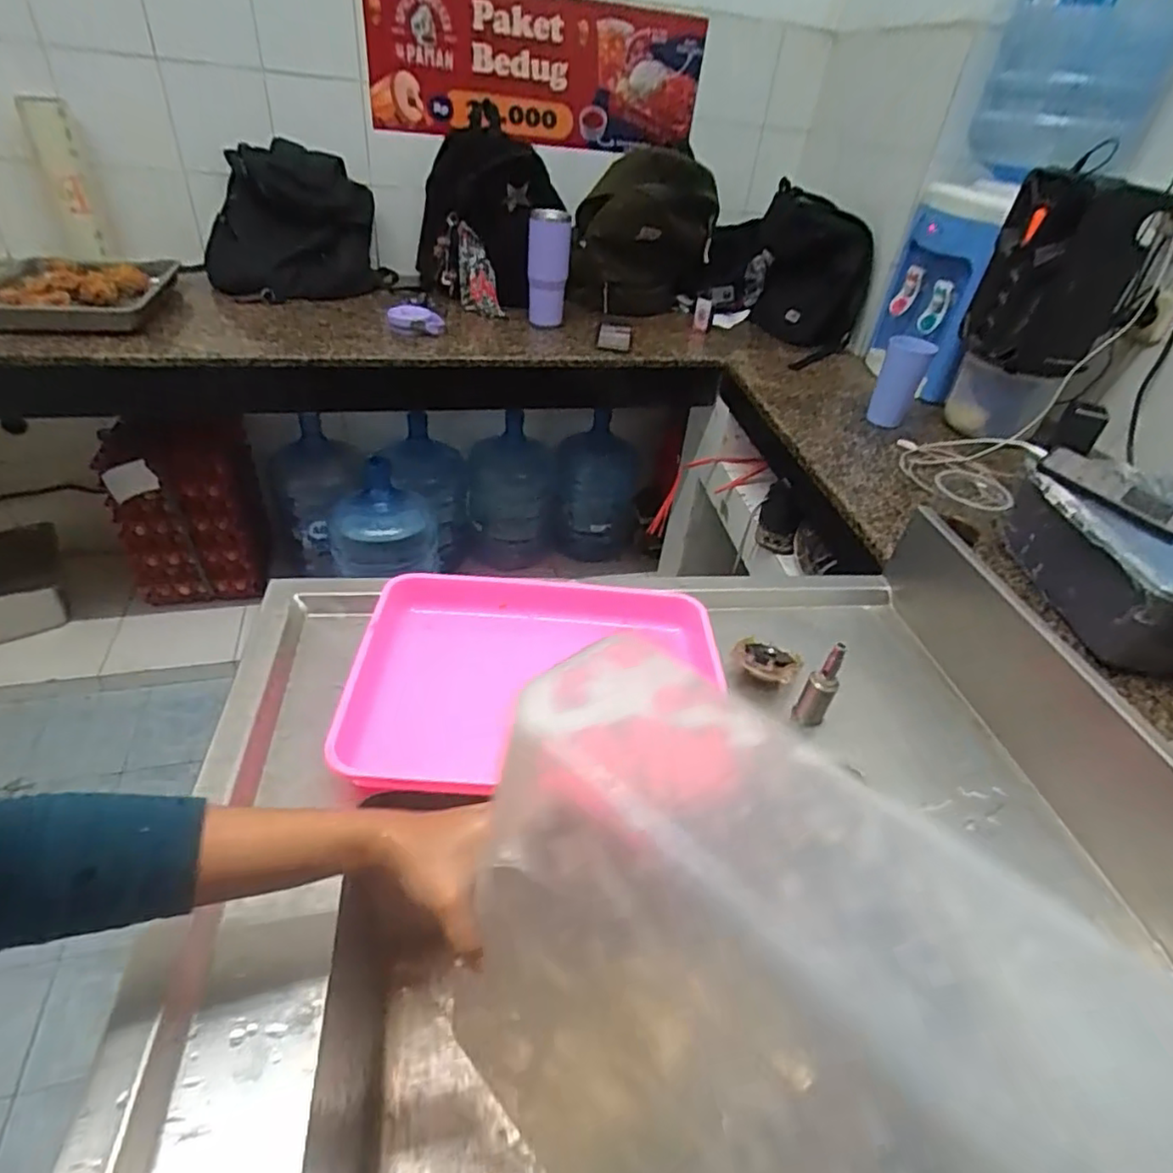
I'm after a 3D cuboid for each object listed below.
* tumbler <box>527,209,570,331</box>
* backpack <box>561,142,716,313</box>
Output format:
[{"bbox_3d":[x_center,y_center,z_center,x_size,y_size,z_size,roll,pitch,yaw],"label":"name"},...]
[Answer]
[{"bbox_3d":[-0.087,-0.722,1.468,0.093,0.223,0.085,2,39,-6],"label":"tumbler"},{"bbox_3d":[0.130,-0.815,1.524,0.325,0.339,0.207,9,39,2],"label":"backpack"}]

